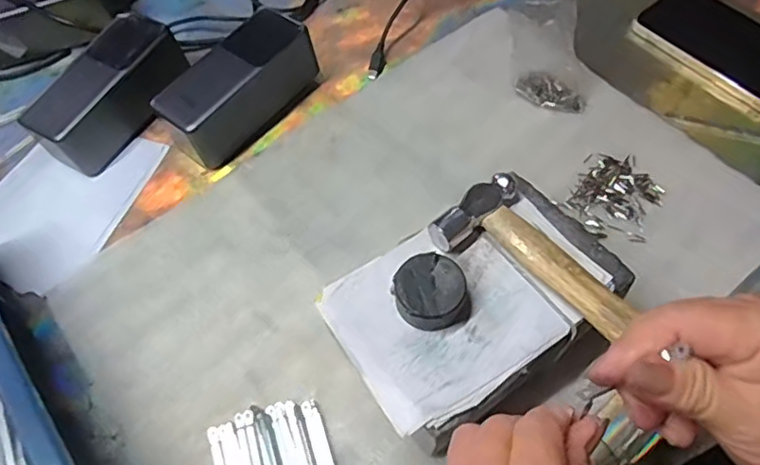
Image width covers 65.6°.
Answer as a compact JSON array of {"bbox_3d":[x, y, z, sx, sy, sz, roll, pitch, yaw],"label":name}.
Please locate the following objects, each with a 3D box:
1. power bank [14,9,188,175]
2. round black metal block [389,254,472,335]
[{"bbox_3d":[-0.217,-0.113,0.477,0.054,0.053,0.130,27,64,16],"label":"power bank"},{"bbox_3d":[0.027,0.035,0.324,0.040,0.018,0.040,-2,59,3],"label":"round black metal block"}]

